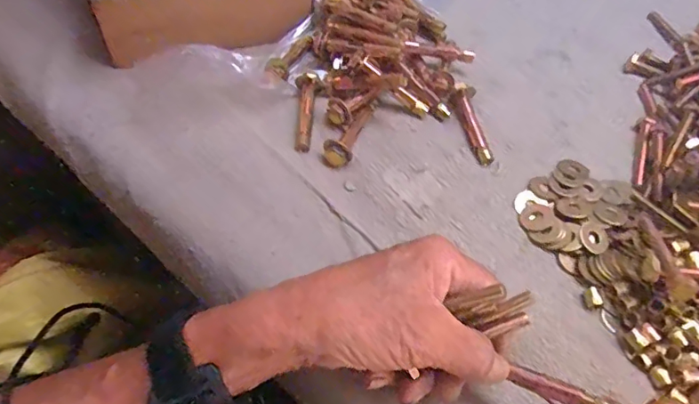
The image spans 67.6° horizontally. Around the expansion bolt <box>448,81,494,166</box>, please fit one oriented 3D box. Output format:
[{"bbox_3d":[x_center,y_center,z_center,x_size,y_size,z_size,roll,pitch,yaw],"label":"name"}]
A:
[{"bbox_3d":[0.088,-0.056,0.374,0.019,0.009,0.064,-11,69,-8],"label":"expansion bolt"}]

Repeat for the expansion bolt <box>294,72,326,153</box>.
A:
[{"bbox_3d":[-0.027,-0.063,0.363,0.019,0.015,0.060,1,55,-3],"label":"expansion bolt"}]

